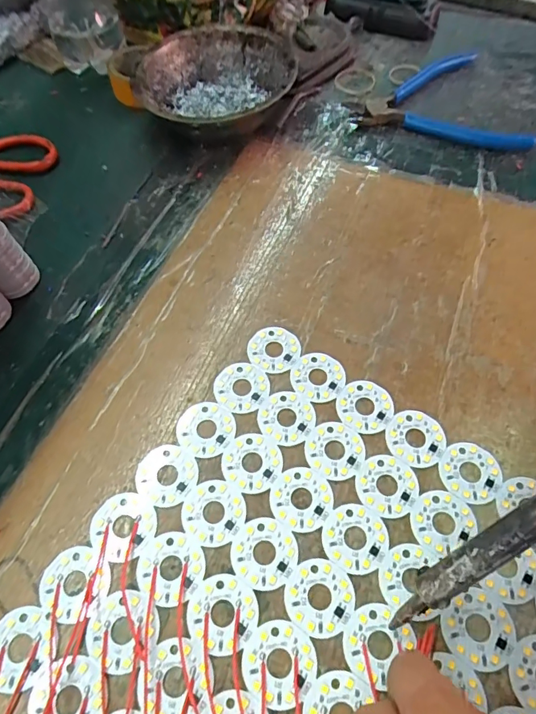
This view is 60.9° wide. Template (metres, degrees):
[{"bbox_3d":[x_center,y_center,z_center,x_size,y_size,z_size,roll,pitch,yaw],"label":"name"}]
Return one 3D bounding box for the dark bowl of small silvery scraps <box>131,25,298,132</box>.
[{"bbox_3d":[-0.041,-0.213,0.367,0.118,0.044,0.117,0,59,0],"label":"dark bowl of small silvery scraps"}]

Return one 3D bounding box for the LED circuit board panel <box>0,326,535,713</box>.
[{"bbox_3d":[0.023,0.105,0.205,0.202,0.004,0.213,32,65,18],"label":"LED circuit board panel"}]

